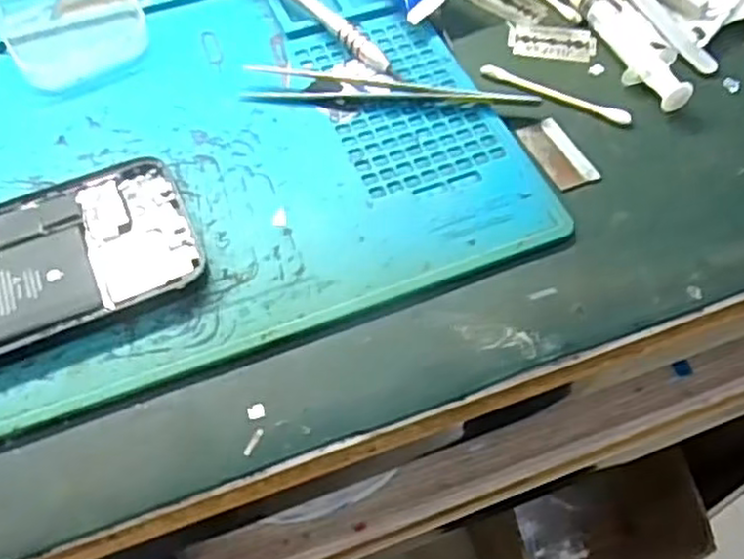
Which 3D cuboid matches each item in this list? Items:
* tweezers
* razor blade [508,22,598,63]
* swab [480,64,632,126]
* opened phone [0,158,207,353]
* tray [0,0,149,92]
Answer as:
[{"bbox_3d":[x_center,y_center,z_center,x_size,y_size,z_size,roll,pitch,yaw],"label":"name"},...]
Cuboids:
[{"bbox_3d":[0.008,-0.090,0.334,0.132,0.004,0.022,2,56,2],"label":"tweezers"},{"bbox_3d":[0.088,-0.116,0.355,0.042,0.004,0.021,6,66,6],"label":"razor blade"},{"bbox_3d":[0.084,-0.086,0.330,0.071,0.004,0.007,26,62,15],"label":"swab"},{"bbox_3d":[-0.140,-0.002,0.272,0.144,0.009,0.068,-22,59,-14],"label":"opened phone"},{"bbox_3d":[-0.144,-0.124,0.351,0.064,0.010,0.072,-27,60,-17],"label":"tray"}]

